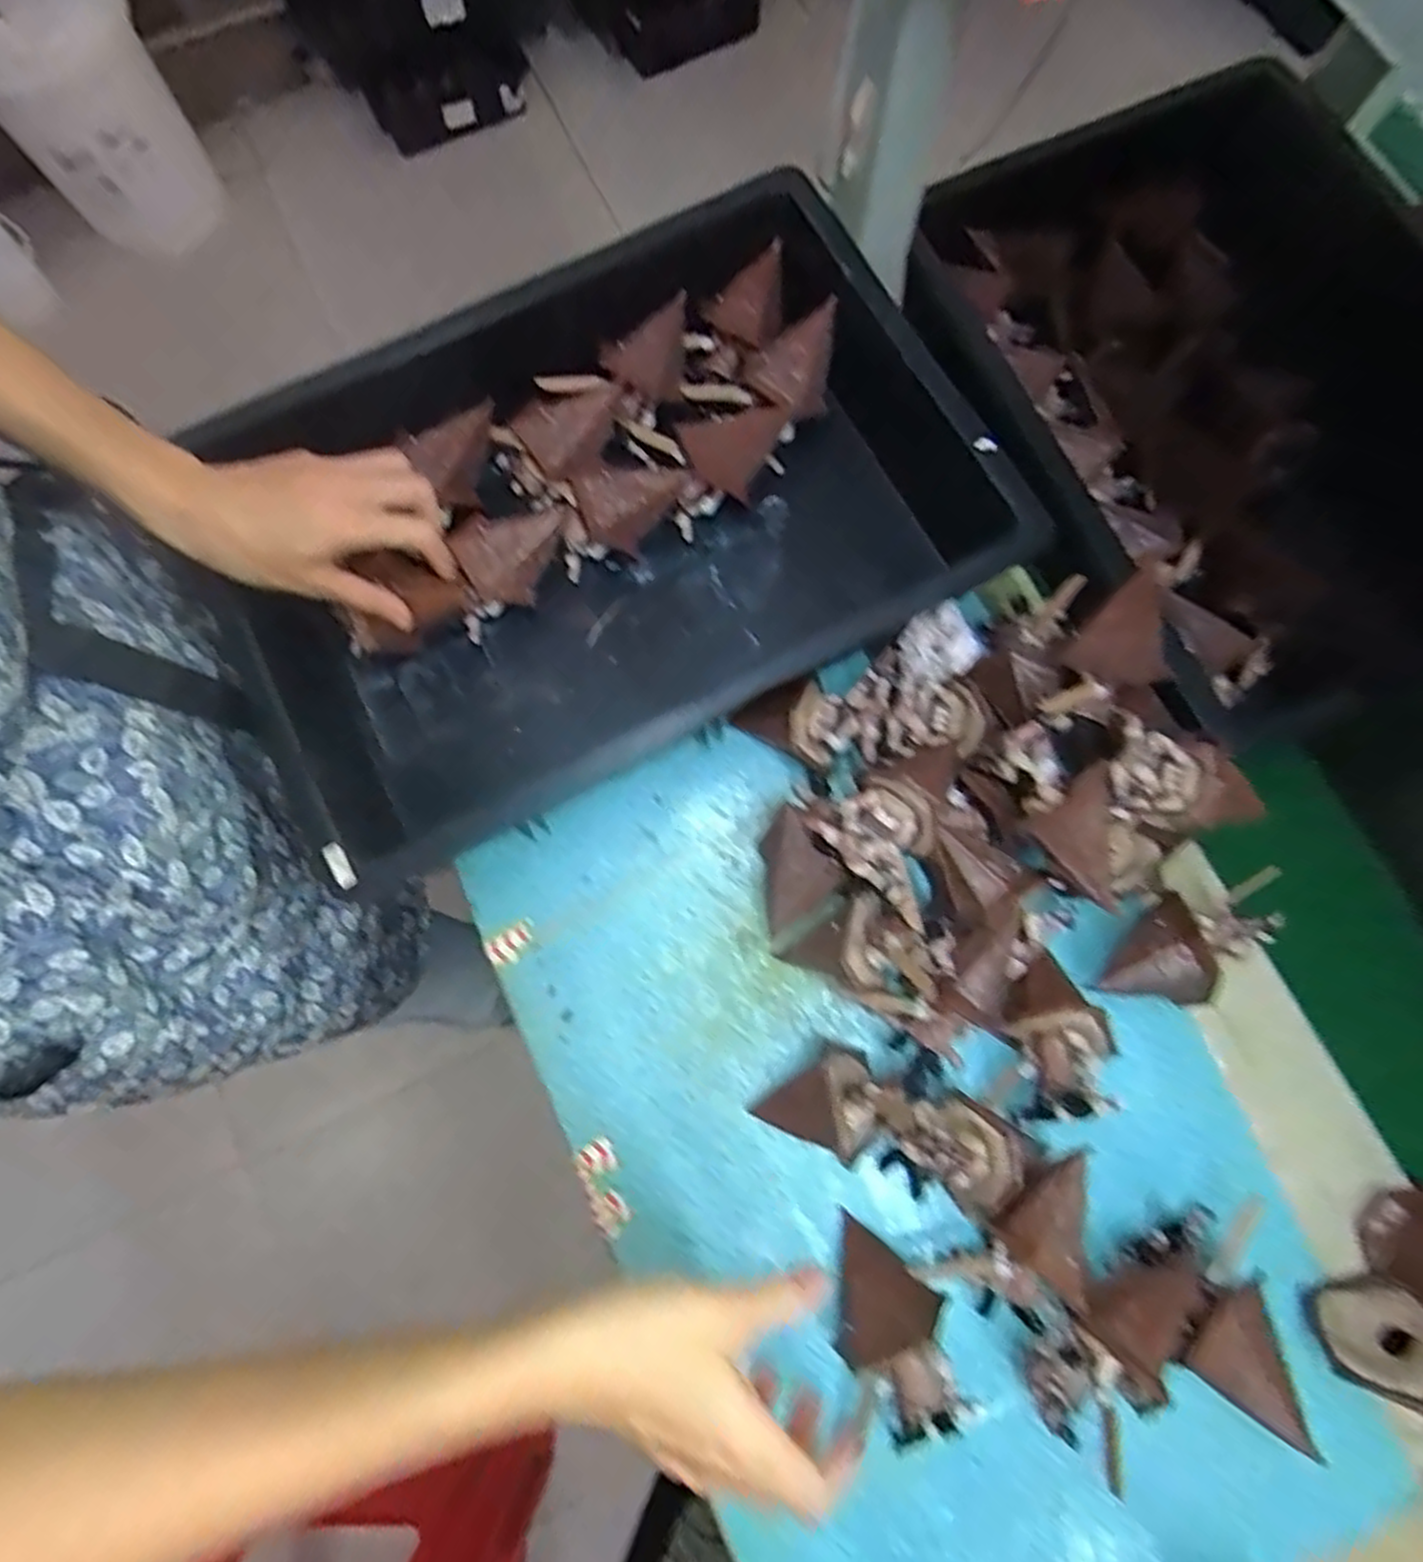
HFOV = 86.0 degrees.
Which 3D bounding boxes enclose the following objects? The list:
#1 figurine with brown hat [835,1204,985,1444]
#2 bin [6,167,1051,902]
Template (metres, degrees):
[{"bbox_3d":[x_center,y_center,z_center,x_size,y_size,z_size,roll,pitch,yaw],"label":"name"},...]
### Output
[{"bbox_3d":[0.096,0.297,0.413,0.064,0.054,0.102,-13,77,-2],"label":"figurine with brown hat"},{"bbox_3d":[-0.081,-0.161,0.505,0.494,0.103,0.312,-29,78,-6],"label":"bin"}]

